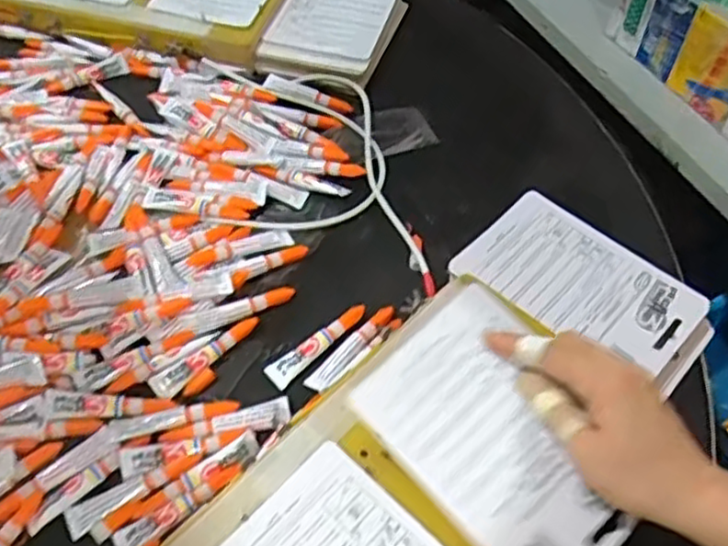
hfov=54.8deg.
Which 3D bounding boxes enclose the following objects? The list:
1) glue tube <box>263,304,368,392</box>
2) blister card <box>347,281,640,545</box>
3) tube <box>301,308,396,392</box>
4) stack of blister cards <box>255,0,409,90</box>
[{"bbox_3d":[-0.033,0.051,0.519,0.089,0.007,0.019,-36,64,-24],"label":"glue tube"},{"bbox_3d":[0.083,0.096,0.412,0.111,0.009,0.165,-41,72,-11],"label":"blister card"},{"bbox_3d":[-0.008,0.052,0.513,0.019,0.013,0.087,37,61,21],"label":"tube"},{"bbox_3d":[-0.026,-0.271,0.739,0.120,0.022,0.195,13,55,7],"label":"stack of blister cards"}]

